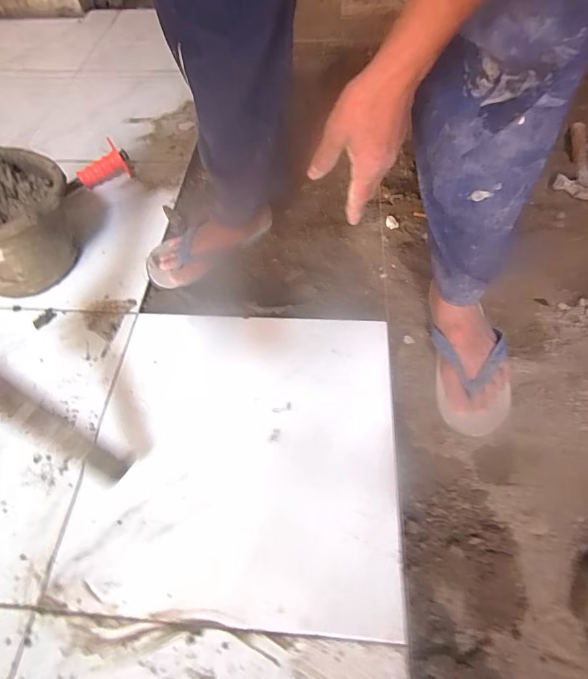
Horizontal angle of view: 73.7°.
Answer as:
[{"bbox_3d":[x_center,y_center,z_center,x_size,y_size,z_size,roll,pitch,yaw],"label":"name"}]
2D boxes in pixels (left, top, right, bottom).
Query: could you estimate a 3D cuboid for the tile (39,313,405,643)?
[{"bbox_3d":[-0.069,0.134,0.510,0.385,0.009,0.384,2,59,5],"label":"tile"}]

